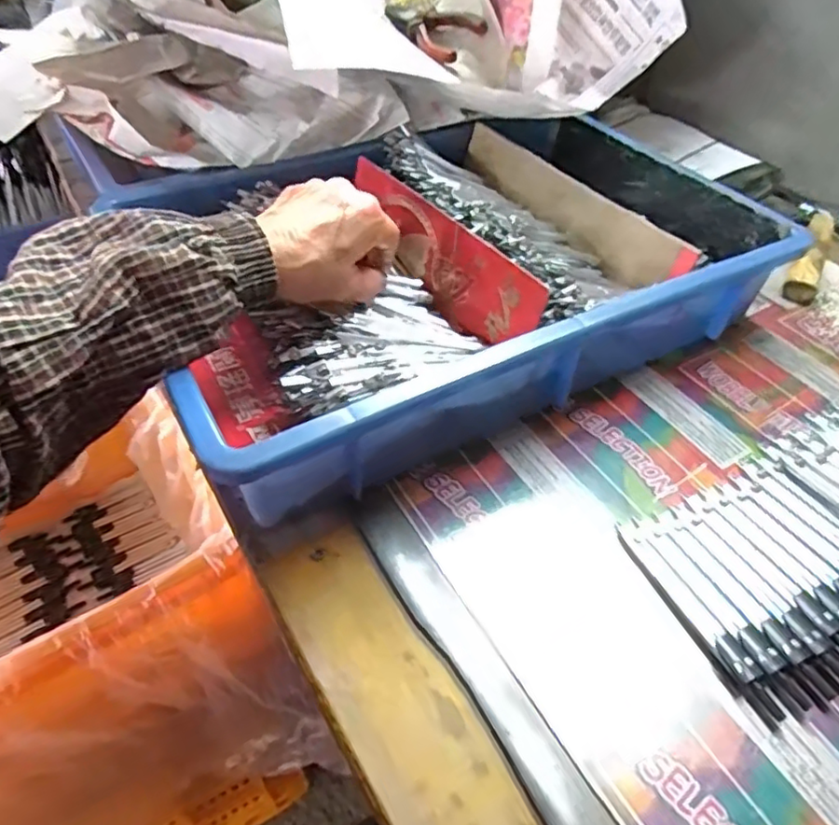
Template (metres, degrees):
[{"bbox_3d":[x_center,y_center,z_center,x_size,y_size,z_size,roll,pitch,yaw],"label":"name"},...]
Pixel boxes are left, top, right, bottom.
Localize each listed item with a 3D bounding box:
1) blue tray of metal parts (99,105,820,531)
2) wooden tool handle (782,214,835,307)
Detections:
[{"bbox_3d":[0.023,-0.110,0.461,0.427,0.085,0.281,-22,50,-22],"label":"blue tray of metal parts"},{"bbox_3d":[0.344,-0.138,0.543,0.024,0.023,0.132,25,50,21],"label":"wooden tool handle"}]

